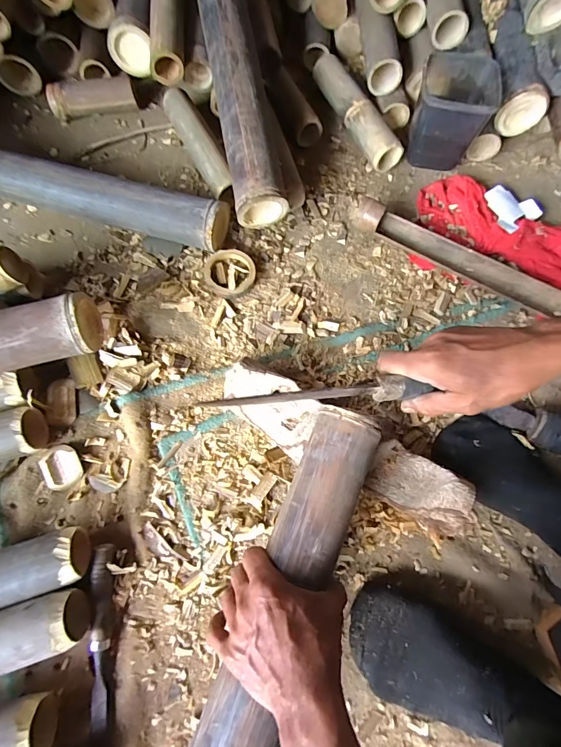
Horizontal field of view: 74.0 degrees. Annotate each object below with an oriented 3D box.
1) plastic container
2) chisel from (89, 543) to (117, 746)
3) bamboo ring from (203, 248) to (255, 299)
[{"bbox_3d":[0.276,-0.428,0.620,0.114,0.124,0.130,12,72,3],"label":"plastic container"},{"bbox_3d":[-0.205,0.327,0.418,0.025,0.024,0.244,-4,72,-2],"label":"chisel"},{"bbox_3d":[-0.079,-0.157,0.583,0.079,0.022,0.076,0,72,-1],"label":"bamboo ring"}]

